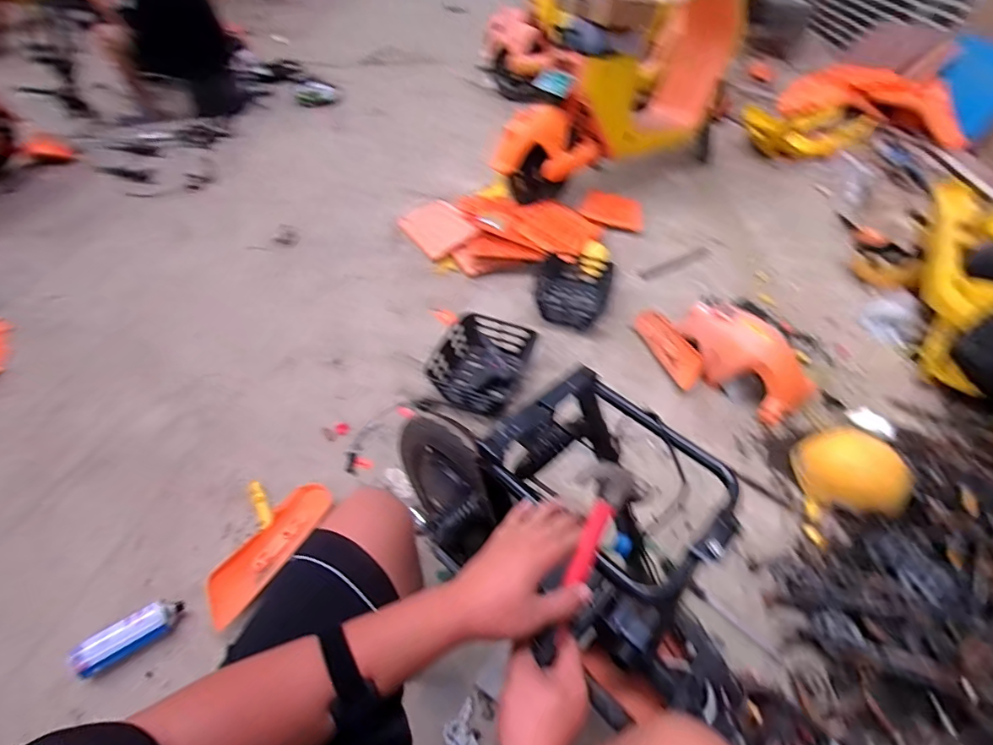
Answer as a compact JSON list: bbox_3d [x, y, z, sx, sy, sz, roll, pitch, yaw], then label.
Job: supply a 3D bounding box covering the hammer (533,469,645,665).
[{"bbox_3d":[0.089,0.192,0.497,0.060,0.034,0.200,24,80,16],"label":"hammer"}]

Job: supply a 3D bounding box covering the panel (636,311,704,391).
[{"bbox_3d":[0.624,-0.094,1.717,0.117,0.029,0.330,-28,58,5],"label":"panel"}]

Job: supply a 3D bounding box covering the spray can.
[{"bbox_3d":[-0.739,0.534,0.971,0.185,0.063,0.067,-27,55,-26],"label":"spray can"}]

